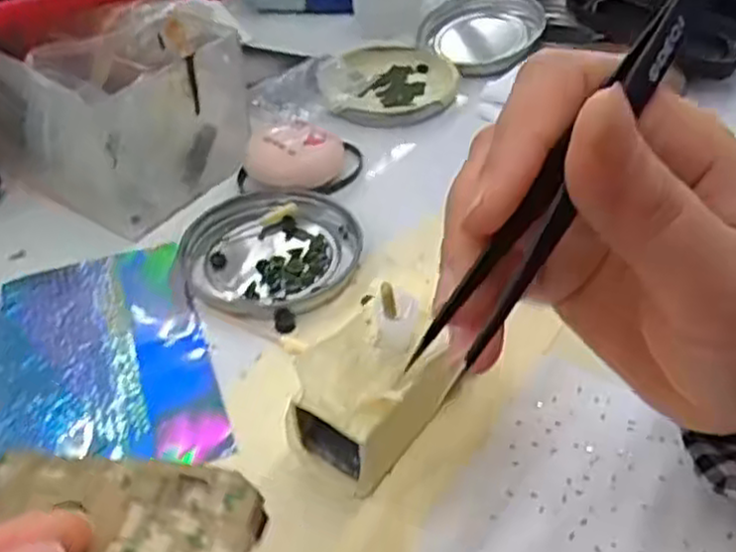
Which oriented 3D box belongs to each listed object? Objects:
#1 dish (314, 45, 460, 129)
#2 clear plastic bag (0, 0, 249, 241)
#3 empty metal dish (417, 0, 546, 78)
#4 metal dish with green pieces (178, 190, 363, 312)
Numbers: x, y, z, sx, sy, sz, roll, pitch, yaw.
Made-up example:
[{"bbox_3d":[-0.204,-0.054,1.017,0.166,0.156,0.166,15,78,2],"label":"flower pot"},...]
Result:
[{"bbox_3d":[0.012,-0.114,0.441,0.078,0.016,0.080,-1,43,1],"label":"dish"},{"bbox_3d":[-0.120,-0.087,0.371,0.096,0.065,0.101,29,51,28],"label":"clear plastic bag"},{"bbox_3d":[0.070,-0.157,0.474,0.075,0.020,0.073,-1,43,1],"label":"empty metal dish"},{"bbox_3d":[-0.044,-0.012,0.337,0.077,0.009,0.073,-1,43,1],"label":"metal dish with green pieces"}]

